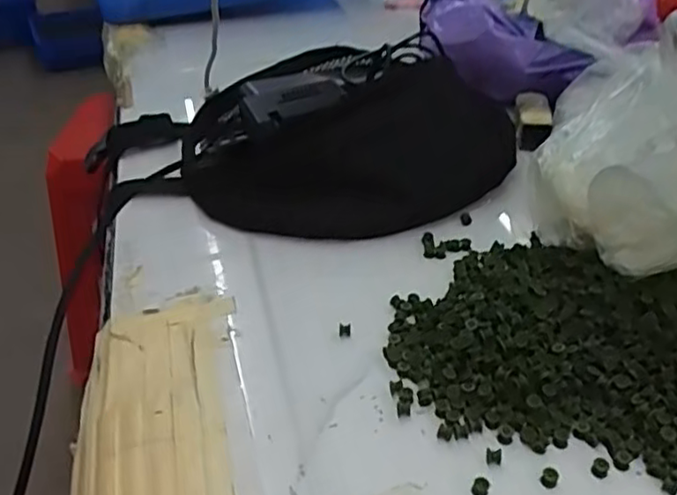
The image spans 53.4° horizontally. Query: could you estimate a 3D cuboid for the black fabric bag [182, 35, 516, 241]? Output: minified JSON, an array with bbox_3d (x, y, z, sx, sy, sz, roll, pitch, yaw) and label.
[{"bbox_3d":[0.016,-0.082,0.493,0.235,0.087,0.128,-17,39,-19],"label":"black fabric bag"}]

